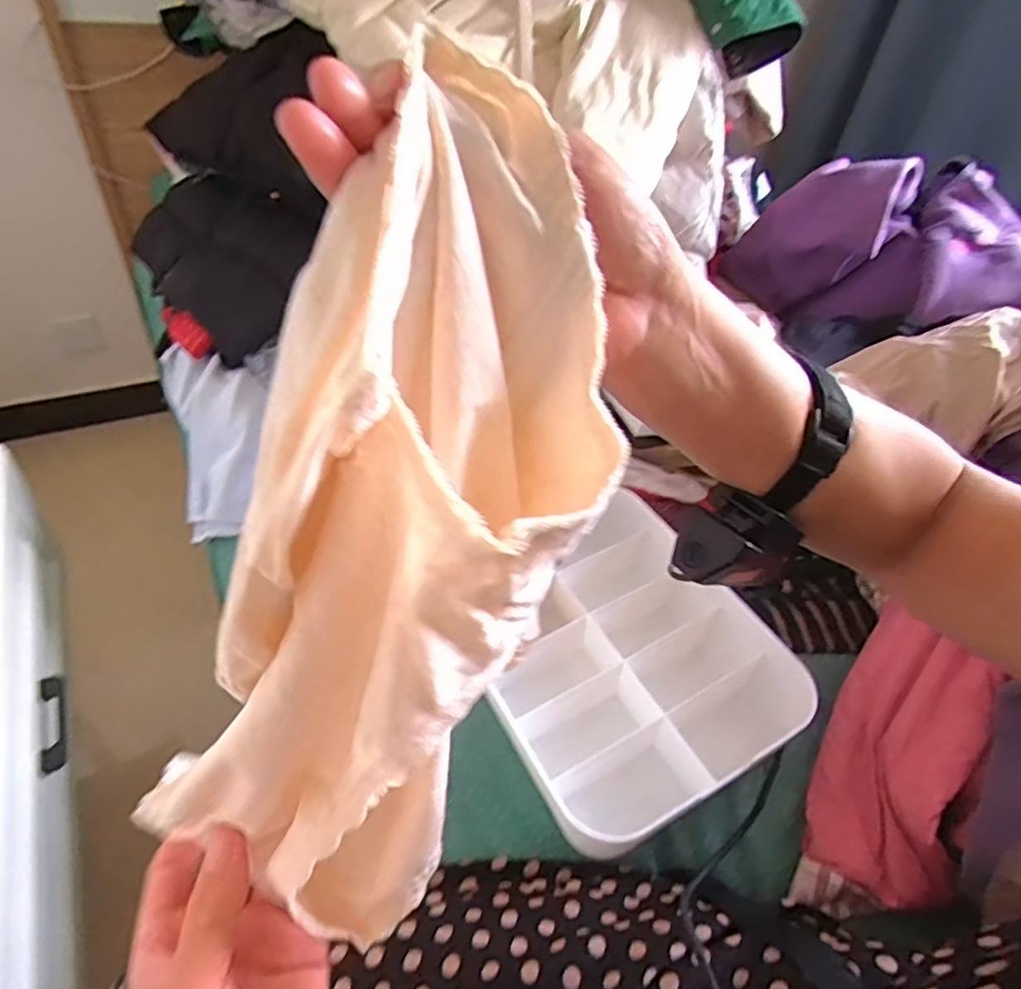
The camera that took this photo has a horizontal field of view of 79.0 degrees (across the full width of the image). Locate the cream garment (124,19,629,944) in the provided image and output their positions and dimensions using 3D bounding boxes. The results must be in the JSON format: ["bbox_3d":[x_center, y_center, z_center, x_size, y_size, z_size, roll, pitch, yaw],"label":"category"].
[{"bbox_3d":[-0.034,0.017,0.197,0.097,0.285,0.091,20,13,13],"label":"cream garment"}]

